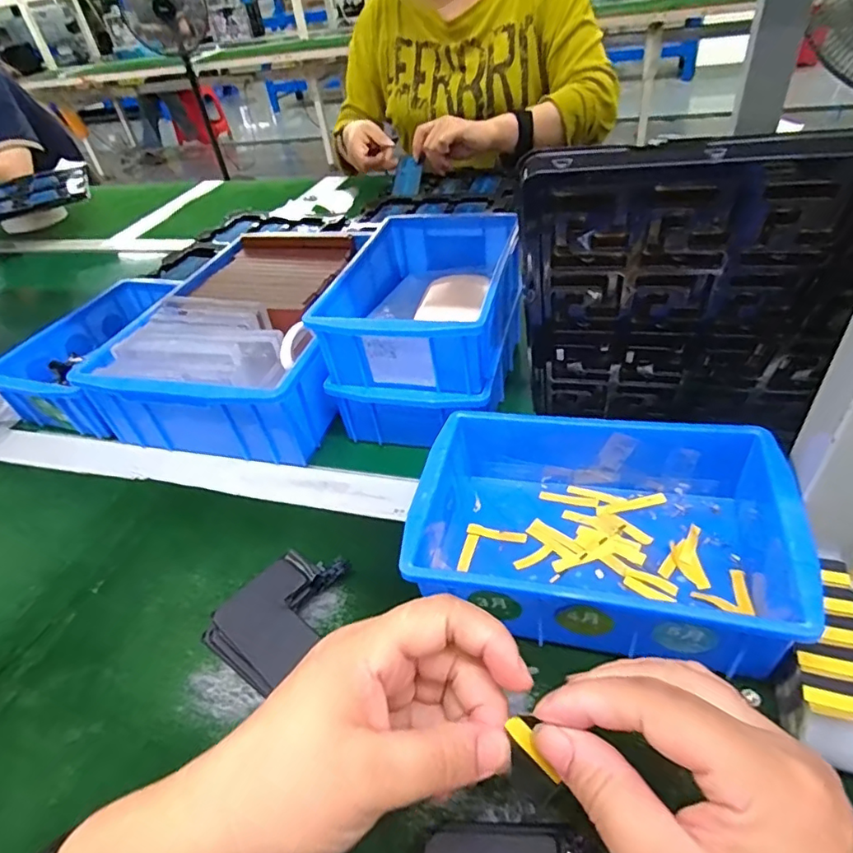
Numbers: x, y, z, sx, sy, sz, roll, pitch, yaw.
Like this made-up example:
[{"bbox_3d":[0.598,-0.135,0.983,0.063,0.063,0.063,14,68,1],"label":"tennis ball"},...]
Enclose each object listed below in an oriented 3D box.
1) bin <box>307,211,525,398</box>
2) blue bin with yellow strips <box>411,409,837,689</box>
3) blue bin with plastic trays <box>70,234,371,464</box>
[{"bbox_3d":[0.001,-0.114,0.457,0.126,0.057,0.204,5,43,16],"label":"bin"},{"bbox_3d":[0.097,0.061,0.323,0.200,0.065,0.132,5,42,16],"label":"blue bin with yellow strips"},{"bbox_3d":[-0.158,-0.079,0.529,0.212,0.092,0.260,9,44,20],"label":"blue bin with plastic trays"}]

